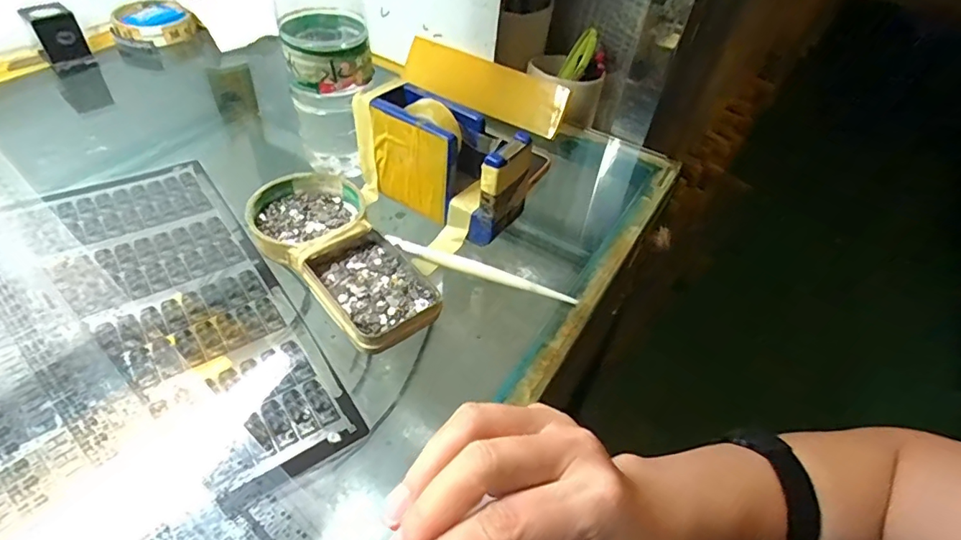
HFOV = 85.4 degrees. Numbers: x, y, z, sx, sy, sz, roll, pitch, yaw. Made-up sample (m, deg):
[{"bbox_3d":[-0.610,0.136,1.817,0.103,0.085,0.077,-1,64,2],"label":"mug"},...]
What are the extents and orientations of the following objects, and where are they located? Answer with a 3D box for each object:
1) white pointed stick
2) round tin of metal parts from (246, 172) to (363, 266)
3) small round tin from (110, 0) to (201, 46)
[{"bbox_3d":[-0.002,-0.001,0.374,0.143,0.007,0.008,19,47,12],"label":"white pointed stick"},{"bbox_3d":[-0.127,-0.040,0.385,0.080,0.017,0.086,3,46,-3],"label":"round tin of metal parts"},{"bbox_3d":[-0.376,-0.290,0.602,0.084,0.019,0.098,-18,50,-21],"label":"small round tin"}]

